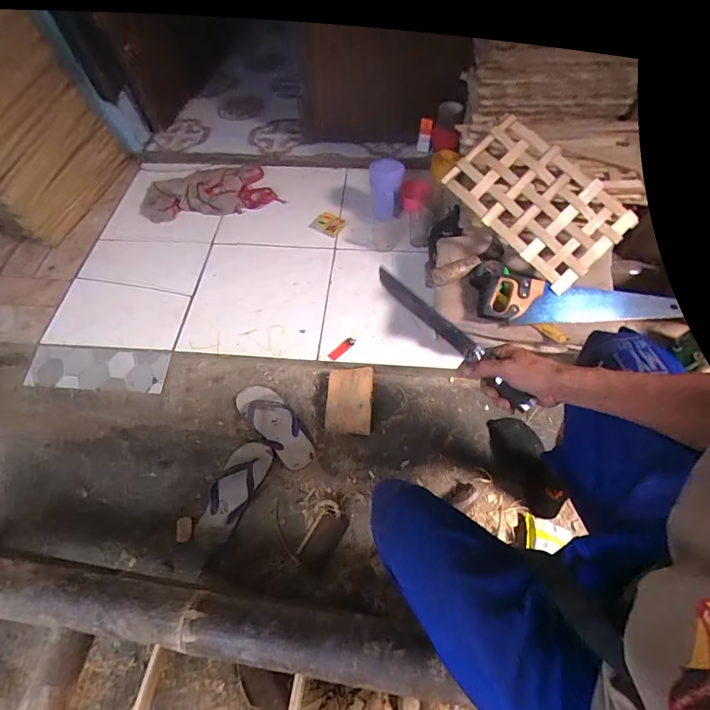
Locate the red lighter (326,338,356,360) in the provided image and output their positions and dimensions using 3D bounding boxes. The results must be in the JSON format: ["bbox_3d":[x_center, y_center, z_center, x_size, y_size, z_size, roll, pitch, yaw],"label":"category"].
[{"bbox_3d":[-0.036,-0.020,1.024,0.086,0.009,0.028,-41,66,-19],"label":"red lighter"}]

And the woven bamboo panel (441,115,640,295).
[{"bbox_3d":[0.424,-0.357,0.872,0.380,0.026,0.233,44,88,4],"label":"woven bamboo panel"}]

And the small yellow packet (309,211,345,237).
[{"bbox_3d":[-0.089,-0.428,1.234,0.102,0.011,0.101,31,67,8],"label":"small yellow packet"}]

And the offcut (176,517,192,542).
[{"bbox_3d":[-0.401,0.409,0.887,0.032,0.018,0.054,-7,60,-1],"label":"offcut"}]

